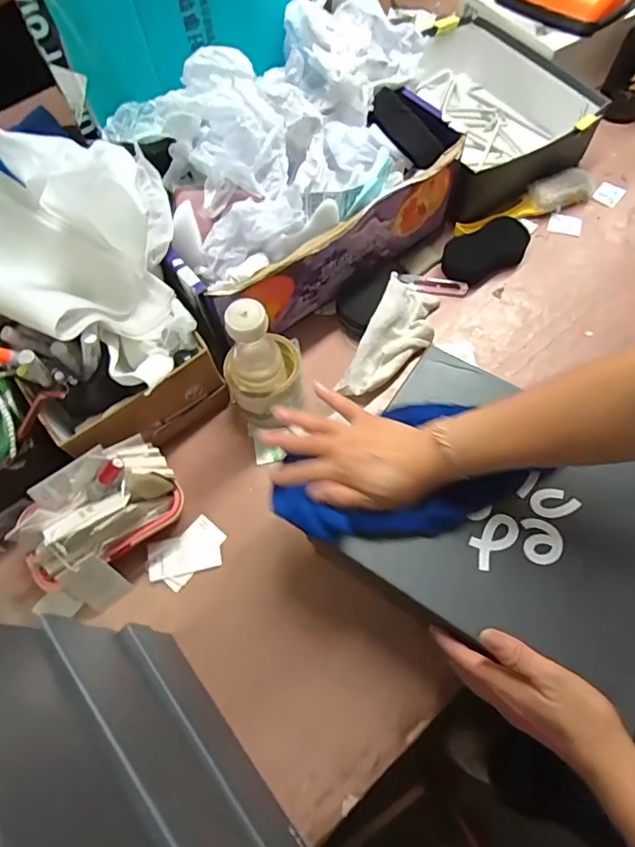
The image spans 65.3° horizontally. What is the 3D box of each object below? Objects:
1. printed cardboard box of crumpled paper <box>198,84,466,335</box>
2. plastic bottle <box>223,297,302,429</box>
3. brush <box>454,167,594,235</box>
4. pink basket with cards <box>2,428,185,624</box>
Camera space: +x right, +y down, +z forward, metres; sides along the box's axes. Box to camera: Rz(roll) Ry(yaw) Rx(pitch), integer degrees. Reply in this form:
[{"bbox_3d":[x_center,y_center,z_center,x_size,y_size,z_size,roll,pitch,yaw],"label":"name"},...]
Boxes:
[{"bbox_3d":[0.000,-0.266,0.646,0.371,0.161,0.155,-35,69,-13],"label":"printed cardboard box of crumpled paper"},{"bbox_3d":[-0.060,-0.071,0.554,0.084,0.181,0.080,-12,66,-4],"label":"plastic bottle"},{"bbox_3d":[0.307,-0.327,0.739,0.233,0.034,0.046,-20,66,-7],"label":"brush"},{"bbox_3d":[-0.238,0.111,0.528,0.111,0.094,0.196,39,72,17],"label":"pink basket with cards"}]

